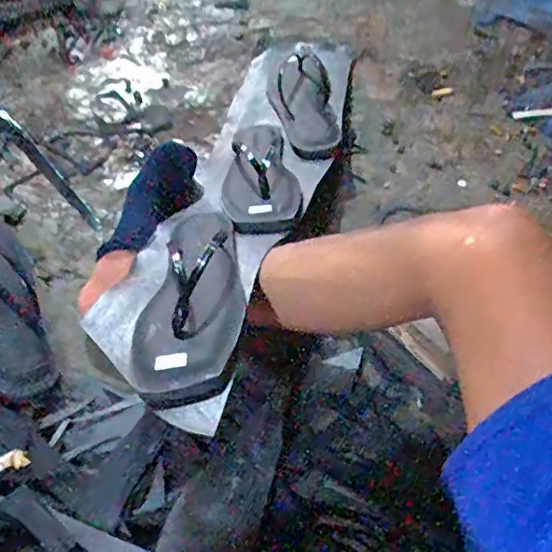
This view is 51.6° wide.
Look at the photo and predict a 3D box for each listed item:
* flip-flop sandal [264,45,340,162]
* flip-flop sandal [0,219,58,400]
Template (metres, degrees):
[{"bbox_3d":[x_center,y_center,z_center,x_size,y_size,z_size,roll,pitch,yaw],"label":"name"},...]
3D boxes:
[{"bbox_3d":[0.036,-0.254,0.835,0.090,0.048,0.267,-4,59,-4],"label":"flip-flop sandal"},{"bbox_3d":[-0.310,0.022,0.643,0.088,0.064,0.247,-29,64,-21],"label":"flip-flop sandal"}]

